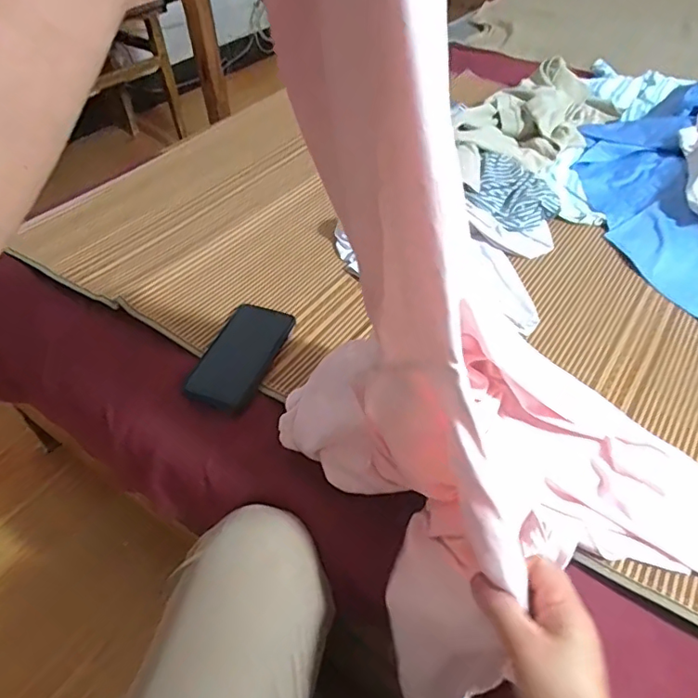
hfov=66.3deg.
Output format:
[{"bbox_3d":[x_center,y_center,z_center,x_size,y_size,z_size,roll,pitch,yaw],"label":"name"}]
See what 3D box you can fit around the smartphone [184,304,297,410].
[{"bbox_3d":[-0.125,0.005,0.632,0.079,0.010,0.159,12,43,7],"label":"smartphone"}]

